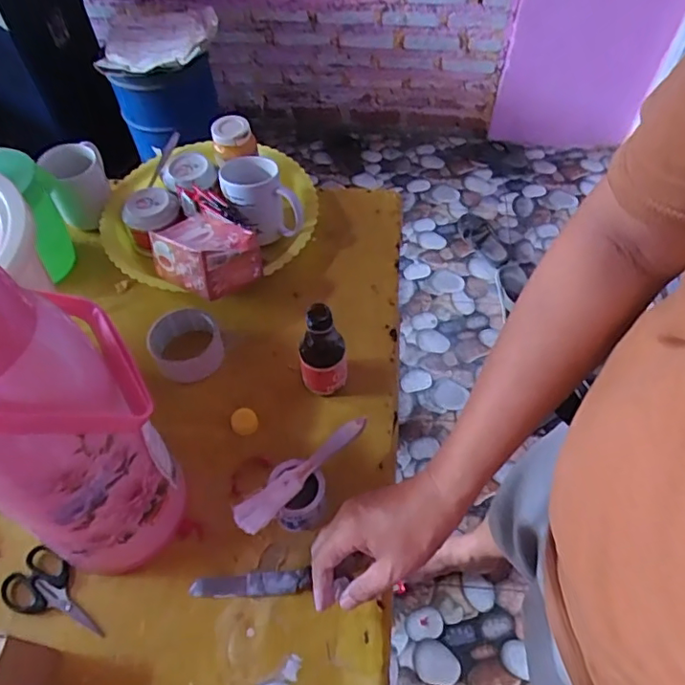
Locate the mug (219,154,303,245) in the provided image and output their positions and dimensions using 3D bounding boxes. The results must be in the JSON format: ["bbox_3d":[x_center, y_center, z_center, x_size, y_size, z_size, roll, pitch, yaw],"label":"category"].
[{"bbox_3d":[-0.119,-0.201,0.786,0.085,0.084,0.117,-29,61,-19],"label":"mug"}]

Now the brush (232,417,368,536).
[{"bbox_3d":[-0.037,0.129,0.554,0.159,0.009,0.029,-35,63,-22],"label":"brush"}]

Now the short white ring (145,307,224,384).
[{"bbox_3d":[-0.193,0.003,0.691,0.086,0.036,0.088,-25,59,-16],"label":"short white ring"}]

